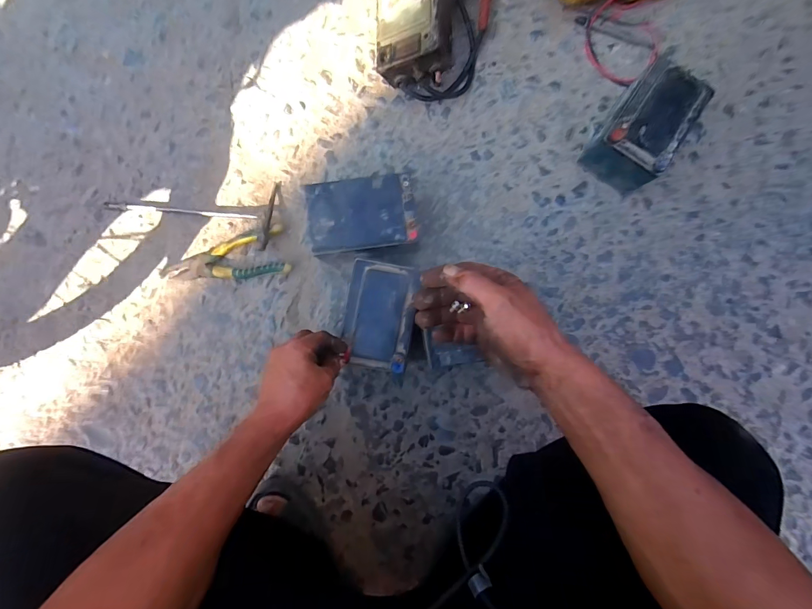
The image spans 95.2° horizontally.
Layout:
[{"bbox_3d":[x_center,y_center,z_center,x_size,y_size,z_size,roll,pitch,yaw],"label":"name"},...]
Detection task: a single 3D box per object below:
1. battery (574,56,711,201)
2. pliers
[{"bbox_3d":[0.354,-0.261,0.559,0.100,0.098,0.152,31,89,0],"label":"battery"},{"bbox_3d":[-0.291,-0.069,0.590,0.199,0.025,0.075,-13,89,-1],"label":"pliers"}]

